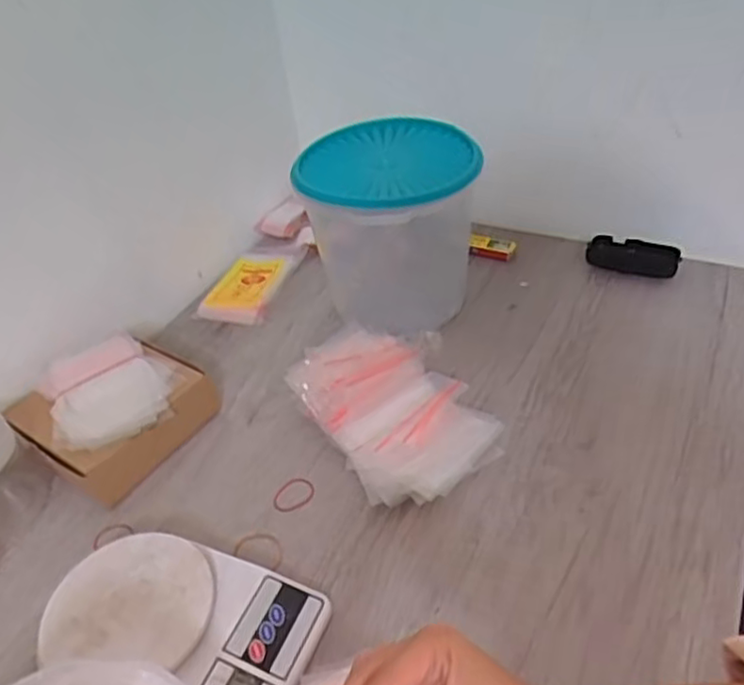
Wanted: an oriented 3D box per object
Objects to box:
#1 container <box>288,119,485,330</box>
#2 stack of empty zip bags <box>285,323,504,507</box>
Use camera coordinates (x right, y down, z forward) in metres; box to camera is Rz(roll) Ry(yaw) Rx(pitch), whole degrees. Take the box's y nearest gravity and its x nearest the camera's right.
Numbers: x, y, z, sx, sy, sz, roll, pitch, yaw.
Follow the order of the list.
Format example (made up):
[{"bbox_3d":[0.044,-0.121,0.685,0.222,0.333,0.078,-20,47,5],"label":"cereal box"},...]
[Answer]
[{"bbox_3d":[0.027,-0.125,0.776,0.170,0.195,0.206,-1,41,8],"label":"container"},{"bbox_3d":[0.024,0.062,0.651,0.145,0.062,0.193,-27,44,-22],"label":"stack of empty zip bags"}]

